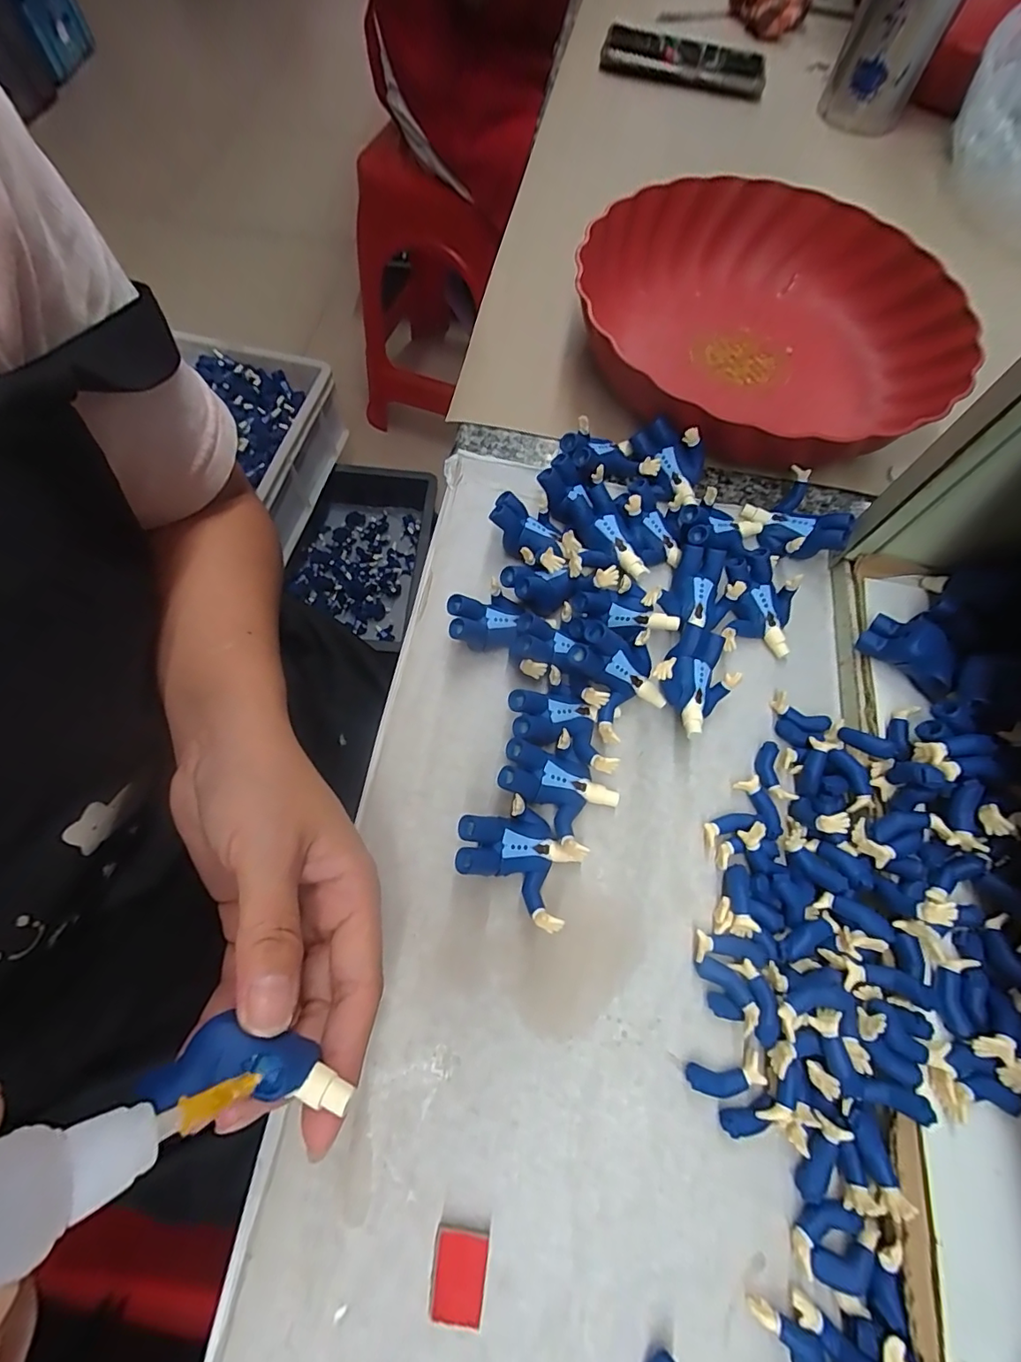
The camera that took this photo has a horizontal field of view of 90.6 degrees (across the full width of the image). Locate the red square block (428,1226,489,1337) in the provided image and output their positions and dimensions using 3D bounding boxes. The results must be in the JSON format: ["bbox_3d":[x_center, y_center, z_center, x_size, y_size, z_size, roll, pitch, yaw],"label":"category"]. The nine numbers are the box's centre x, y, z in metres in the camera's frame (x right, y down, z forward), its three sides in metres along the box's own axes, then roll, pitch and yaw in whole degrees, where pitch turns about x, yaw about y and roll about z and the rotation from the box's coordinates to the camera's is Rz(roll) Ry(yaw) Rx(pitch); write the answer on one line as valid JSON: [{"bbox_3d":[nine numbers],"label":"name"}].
[{"bbox_3d":[-0.018,0.204,0.173,0.018,0.006,0.023,7,68,0],"label":"red square block"}]

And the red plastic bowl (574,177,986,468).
[{"bbox_3d":[0.168,-0.232,0.338,0.233,0.063,0.247,1,68,2],"label":"red plastic bowl"}]

